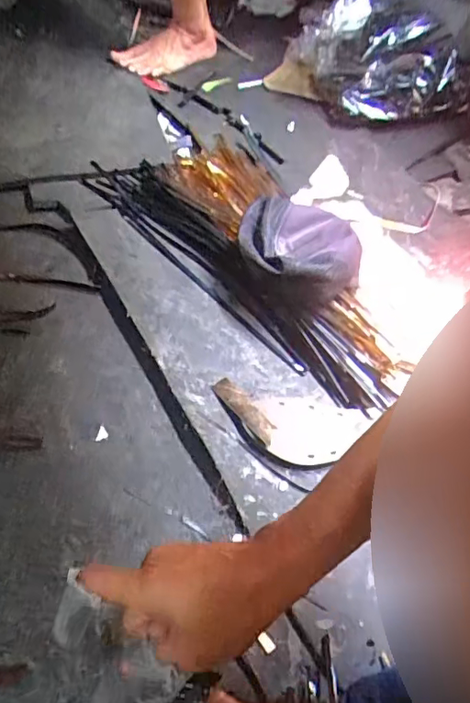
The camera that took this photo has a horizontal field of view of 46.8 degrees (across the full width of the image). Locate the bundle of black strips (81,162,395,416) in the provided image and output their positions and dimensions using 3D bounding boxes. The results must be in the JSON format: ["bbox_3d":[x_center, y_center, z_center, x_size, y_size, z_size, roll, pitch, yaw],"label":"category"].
[{"bbox_3d":[-0.003,-0.128,0.838,0.557,0.038,0.132,41,57,14],"label":"bundle of black strips"}]

